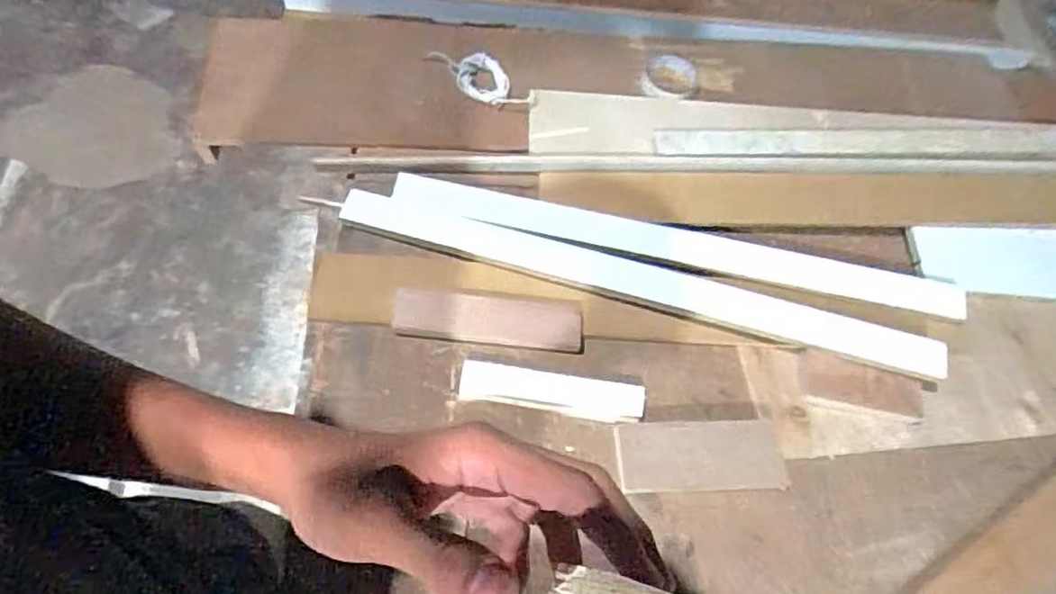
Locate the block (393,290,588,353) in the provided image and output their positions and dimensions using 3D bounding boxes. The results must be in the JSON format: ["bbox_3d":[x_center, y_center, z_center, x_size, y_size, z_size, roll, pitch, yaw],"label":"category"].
[{"bbox_3d":[-0.046,0.026,0.775,0.216,0.013,0.057,5,64,0],"label":"block"}]

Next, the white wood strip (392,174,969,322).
[{"bbox_3d":[0.182,-0.065,0.822,0.707,0.013,0.050,11,64,3],"label":"white wood strip"}]

